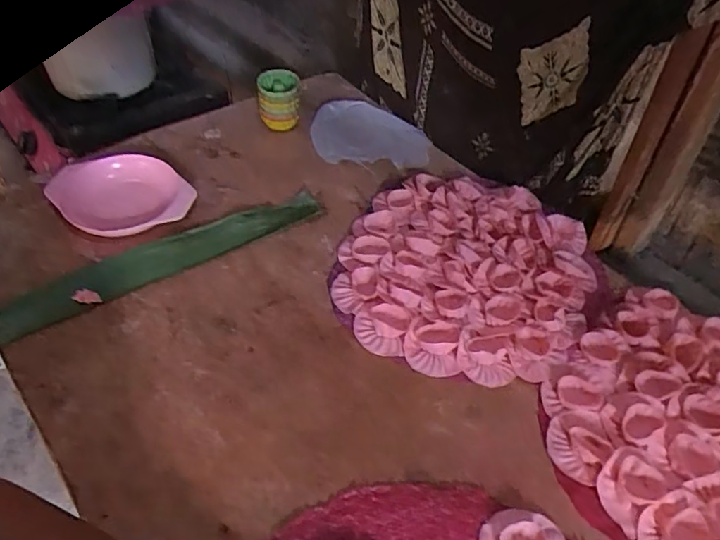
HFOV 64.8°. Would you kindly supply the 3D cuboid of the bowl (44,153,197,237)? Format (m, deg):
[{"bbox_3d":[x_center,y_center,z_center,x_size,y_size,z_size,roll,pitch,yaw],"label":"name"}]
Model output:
[{"bbox_3d":[-0.311,-0.097,0.748,0.185,0.041,0.134,1,49,0],"label":"bowl"}]

